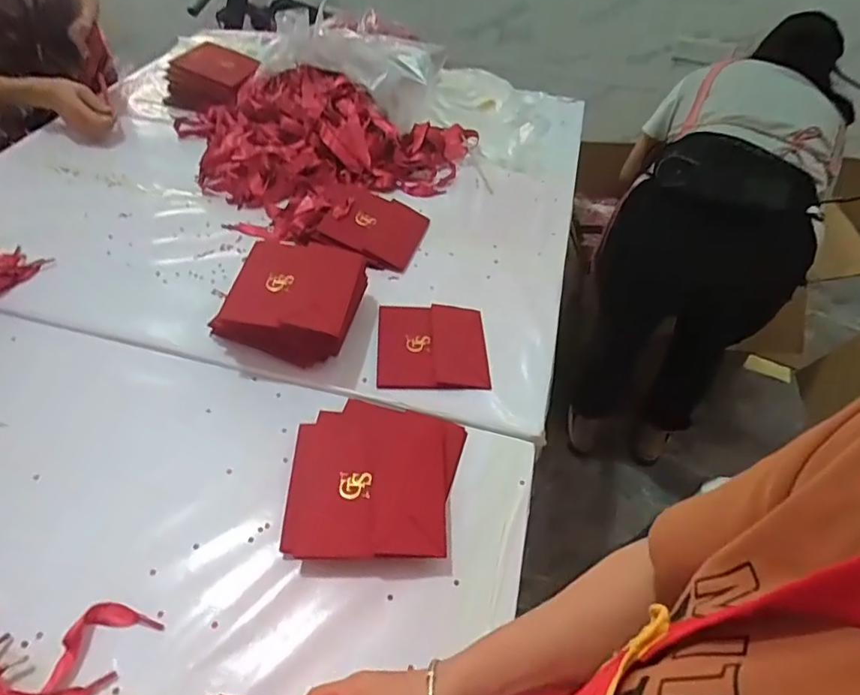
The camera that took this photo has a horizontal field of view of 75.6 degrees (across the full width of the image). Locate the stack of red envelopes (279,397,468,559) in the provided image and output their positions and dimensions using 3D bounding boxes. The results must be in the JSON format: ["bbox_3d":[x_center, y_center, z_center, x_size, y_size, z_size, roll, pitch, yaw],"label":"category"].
[{"bbox_3d":[-0.058,0.130,0.568,0.169,0.042,0.183,7,46,1],"label":"stack of red envelopes"}]

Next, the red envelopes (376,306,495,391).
[{"bbox_3d":[0.003,-0.003,0.709,0.137,0.010,0.140,1,46,-4],"label":"red envelopes"}]

